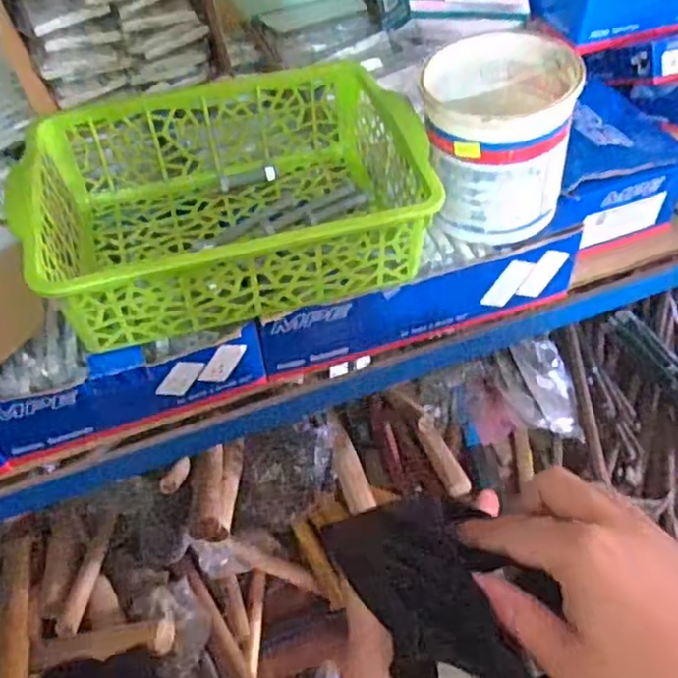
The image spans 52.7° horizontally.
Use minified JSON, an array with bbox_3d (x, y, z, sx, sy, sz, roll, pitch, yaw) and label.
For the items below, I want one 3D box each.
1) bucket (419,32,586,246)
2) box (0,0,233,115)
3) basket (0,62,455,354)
[{"bbox_3d":[0.127,-0.162,0.565,0.114,0.119,0.129,5,51,6],"label":"bucket"},{"bbox_3d":[-0.229,-0.312,0.660,0.190,0.141,0.140,-24,54,-17],"label":"box"},{"bbox_3d":[-0.090,-0.115,0.556,0.296,0.091,0.215,-14,51,-9],"label":"basket"}]

